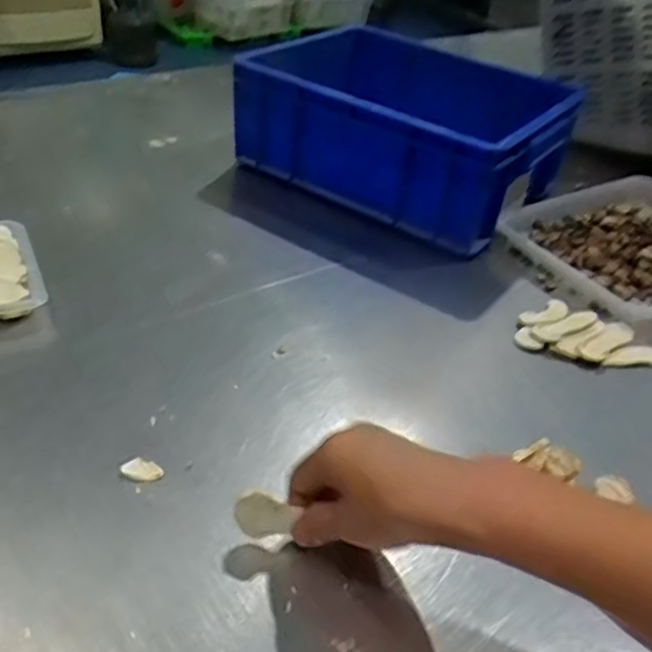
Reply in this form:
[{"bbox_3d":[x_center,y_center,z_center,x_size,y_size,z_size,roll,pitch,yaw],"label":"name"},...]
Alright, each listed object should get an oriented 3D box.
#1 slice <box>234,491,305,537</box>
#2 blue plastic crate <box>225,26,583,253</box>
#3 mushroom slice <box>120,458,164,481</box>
[{"bbox_3d":[-0.038,0.112,0.412,0.033,0.026,0.005,4,3,-3],"label":"slice"},{"bbox_3d":[0.113,-0.257,0.864,0.350,0.122,0.323,27,41,25],"label":"blue plastic crate"},{"bbox_3d":[-0.122,0.096,0.461,0.027,0.005,0.015,12,37,7],"label":"mushroom slice"}]

